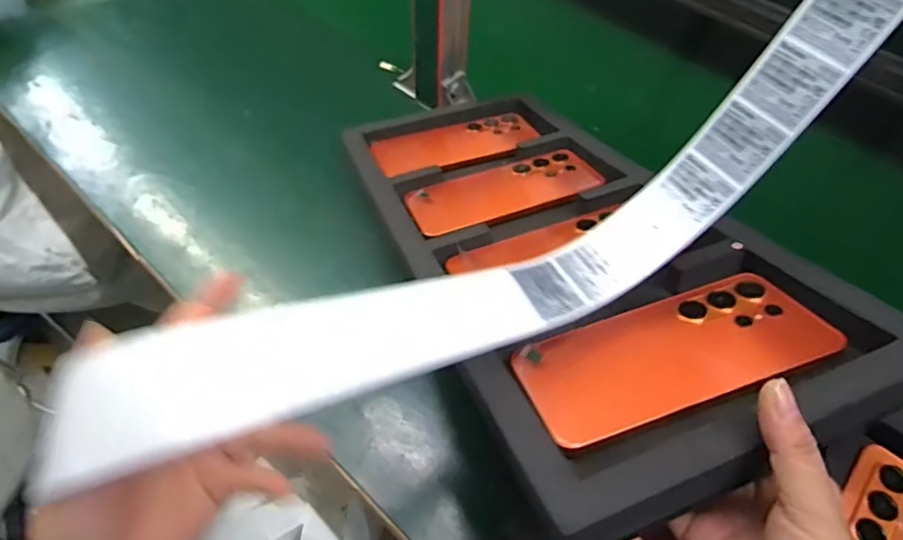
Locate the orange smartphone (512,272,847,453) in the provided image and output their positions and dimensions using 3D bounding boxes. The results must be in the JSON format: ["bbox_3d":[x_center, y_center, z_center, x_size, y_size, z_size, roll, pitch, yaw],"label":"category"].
[{"bbox_3d":[0.125,0.045,0.308,0.167,0.013,0.087,-16,33,-7],"label":"orange smartphone"}]

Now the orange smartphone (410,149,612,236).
[{"bbox_3d":[0.046,-0.074,0.498,0.168,0.016,0.080,-23,49,-15],"label":"orange smartphone"}]

